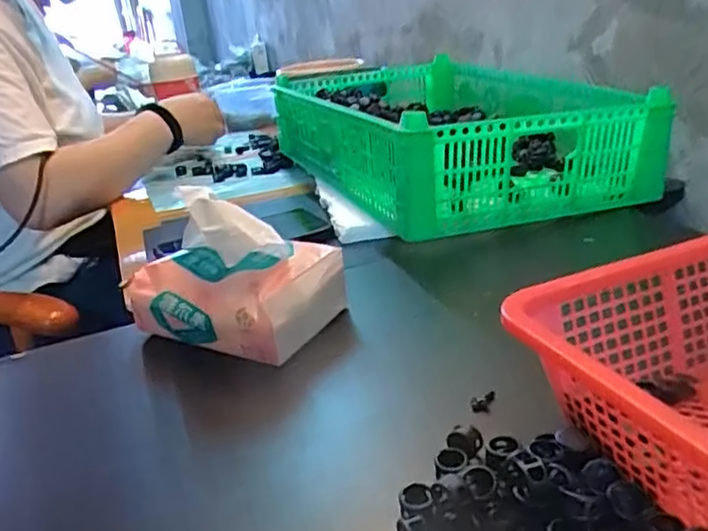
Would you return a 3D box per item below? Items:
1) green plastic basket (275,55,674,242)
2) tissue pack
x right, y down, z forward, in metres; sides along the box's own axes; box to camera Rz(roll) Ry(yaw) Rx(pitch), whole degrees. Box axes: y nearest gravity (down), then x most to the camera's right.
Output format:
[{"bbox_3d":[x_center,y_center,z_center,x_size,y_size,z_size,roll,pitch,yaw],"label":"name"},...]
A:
[{"bbox_3d":[0.103,-0.168,0.790,0.291,0.102,0.464,-14,24,-17],"label":"green plastic basket"},{"bbox_3d":[-0.091,0.002,0.469,0.138,0.099,0.093,6,26,26],"label":"tissue pack"}]

